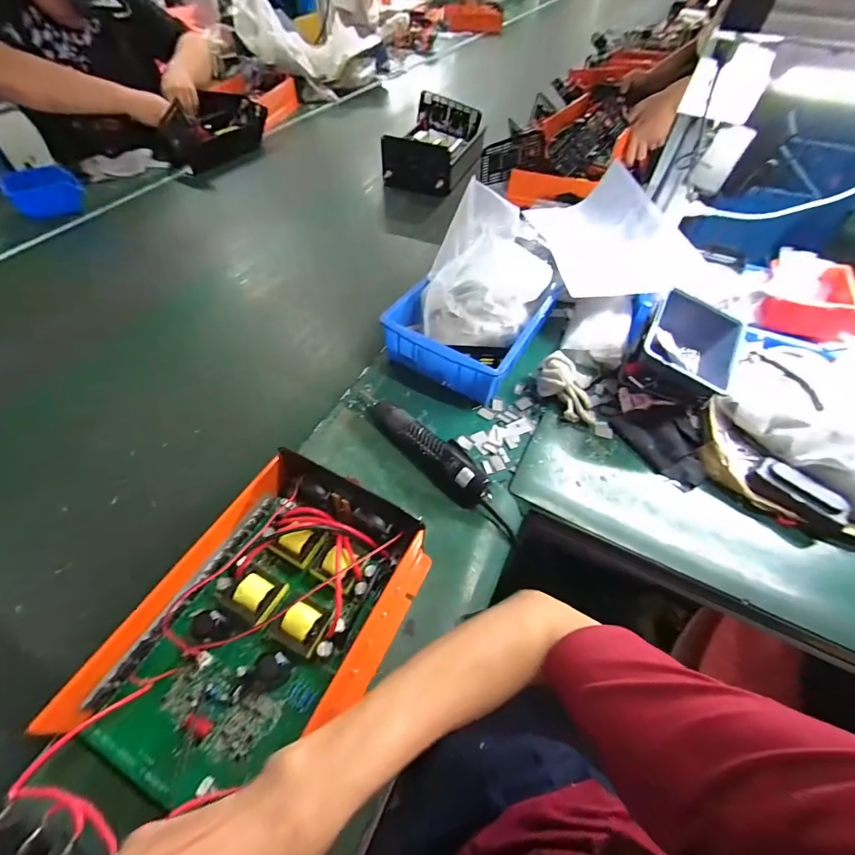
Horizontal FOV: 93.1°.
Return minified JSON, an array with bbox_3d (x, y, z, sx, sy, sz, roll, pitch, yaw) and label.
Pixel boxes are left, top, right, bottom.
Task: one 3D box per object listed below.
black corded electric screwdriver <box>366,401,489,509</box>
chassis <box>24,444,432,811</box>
[{"bbox_3d":[-0.005,0.024,0.556,0.047,0.040,0.215,-35,62,-25],"label":"black corded electric screwdriver"},{"bbox_3d":[-0.161,0.192,0.397,0.227,0.078,0.314,23,56,14],"label":"chassis"}]

